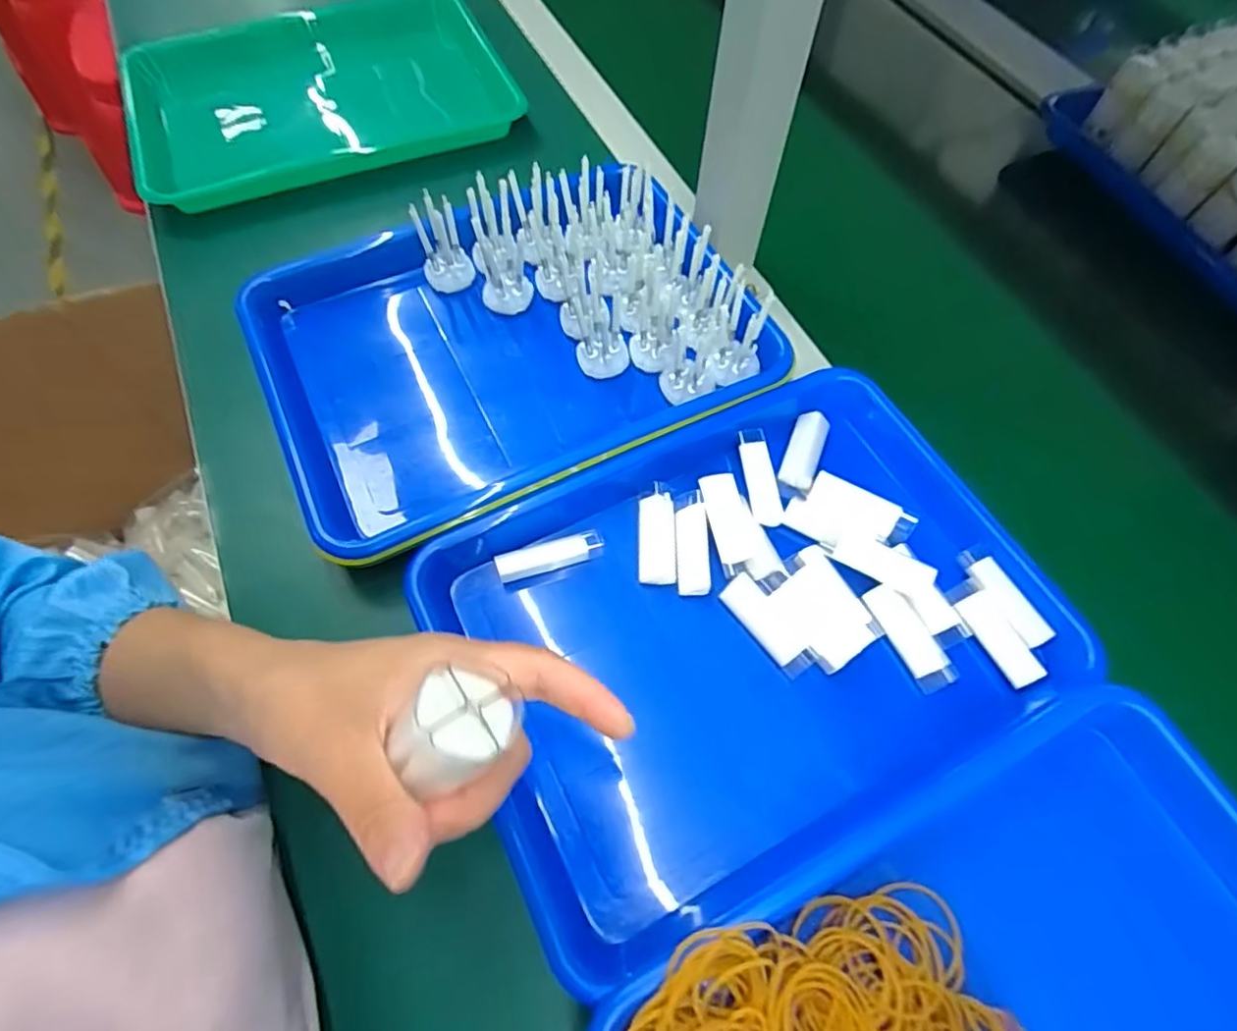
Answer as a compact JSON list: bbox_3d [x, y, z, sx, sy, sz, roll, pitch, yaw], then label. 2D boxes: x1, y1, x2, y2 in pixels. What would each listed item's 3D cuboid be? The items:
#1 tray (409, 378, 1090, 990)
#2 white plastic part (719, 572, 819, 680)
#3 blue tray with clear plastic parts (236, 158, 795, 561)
[{"bbox_3d":[0.074,0.060,0.367,0.337,0.035,0.242,-24,66,-14],"label":"tray"},{"bbox_3d":[0.088,0.065,0.364,0.019,0.015,0.063,-36,69,-18],"label":"white plastic part"},{"bbox_3d":[-0.083,-0.124,0.436,0.326,0.076,0.245,-24,66,-14],"label":"blue tray with clear plastic parts"}]

